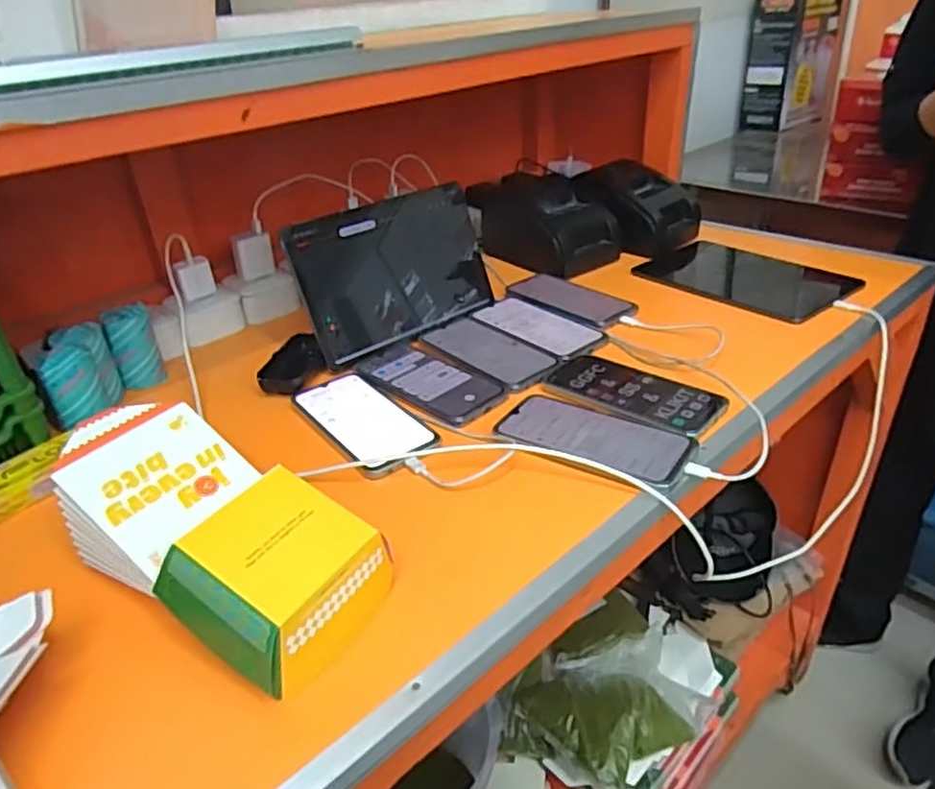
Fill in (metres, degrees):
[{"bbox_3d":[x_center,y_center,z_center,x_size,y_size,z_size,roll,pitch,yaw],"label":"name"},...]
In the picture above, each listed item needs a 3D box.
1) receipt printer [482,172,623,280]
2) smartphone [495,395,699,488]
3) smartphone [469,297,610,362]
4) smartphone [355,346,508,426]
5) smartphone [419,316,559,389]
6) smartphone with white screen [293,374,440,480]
[{"bbox_3d":[0.124,-0.253,0.999,0.144,0.108,0.165,-26,37,-32],"label":"receipt printer"},{"bbox_3d":[0.110,0.037,0.601,0.170,0.006,0.084,17,37,30],"label":"smartphone"},{"bbox_3d":[0.084,-0.082,0.806,0.085,0.004,0.170,-25,37,-31],"label":"smartphone"},{"bbox_3d":[-0.041,-0.015,0.713,0.085,0.005,0.169,-29,39,-35],"label":"smartphone"},{"bbox_3d":[0.022,-0.053,0.765,0.087,0.005,0.175,-25,37,-31],"label":"smartphone"},{"bbox_3d":[-0.103,0.022,0.660,0.078,0.006,0.174,-23,36,-28],"label":"smartphone with white screen"}]

